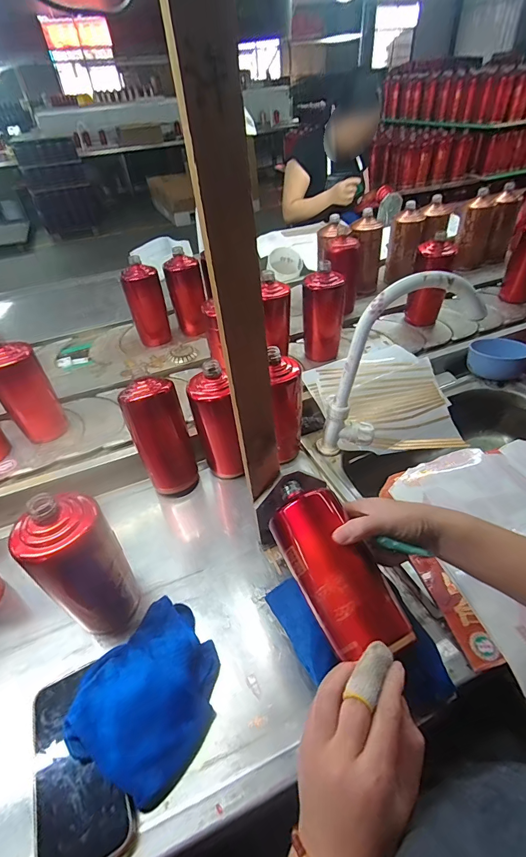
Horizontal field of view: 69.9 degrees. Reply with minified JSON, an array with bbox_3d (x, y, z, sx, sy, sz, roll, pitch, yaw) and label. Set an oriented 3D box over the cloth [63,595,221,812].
[{"bbox_3d":[-0.113,0.263,0.390,0.131,0.034,0.153,16,45,22],"label":"cloth"}]

